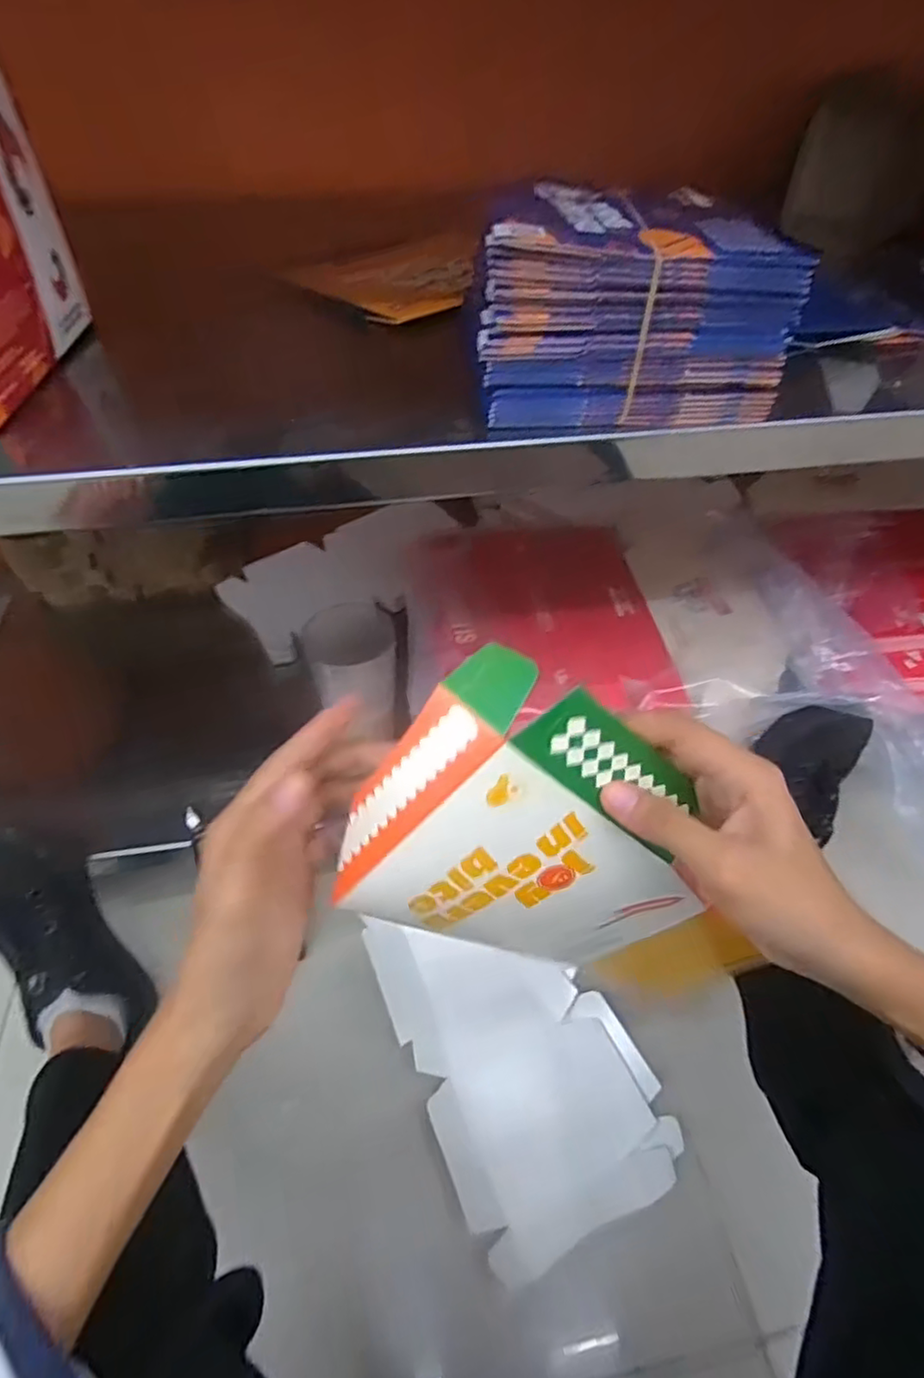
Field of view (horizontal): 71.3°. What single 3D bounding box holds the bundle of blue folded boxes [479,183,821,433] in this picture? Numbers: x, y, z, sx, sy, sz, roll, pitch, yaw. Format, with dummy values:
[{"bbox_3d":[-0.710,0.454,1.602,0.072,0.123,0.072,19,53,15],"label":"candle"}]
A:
[{"bbox_3d":[0.089,-0.227,0.378,0.169,0.089,0.132,0,48,-1],"label":"bundle of blue folded boxes"}]

